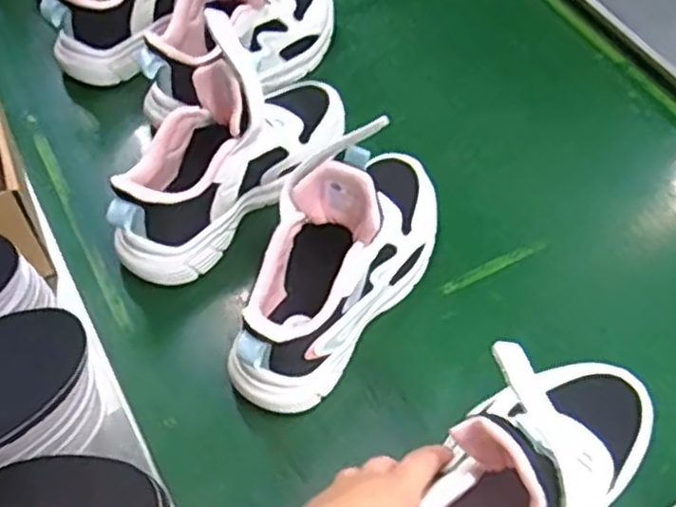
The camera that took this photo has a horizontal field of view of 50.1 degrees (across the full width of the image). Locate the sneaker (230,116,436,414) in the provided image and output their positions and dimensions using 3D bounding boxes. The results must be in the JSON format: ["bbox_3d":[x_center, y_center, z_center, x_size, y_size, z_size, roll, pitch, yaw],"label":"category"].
[{"bbox_3d":[0.005,0.000,0.515,0.094,0.136,0.219,32,63,19],"label":"sneaker"}]

